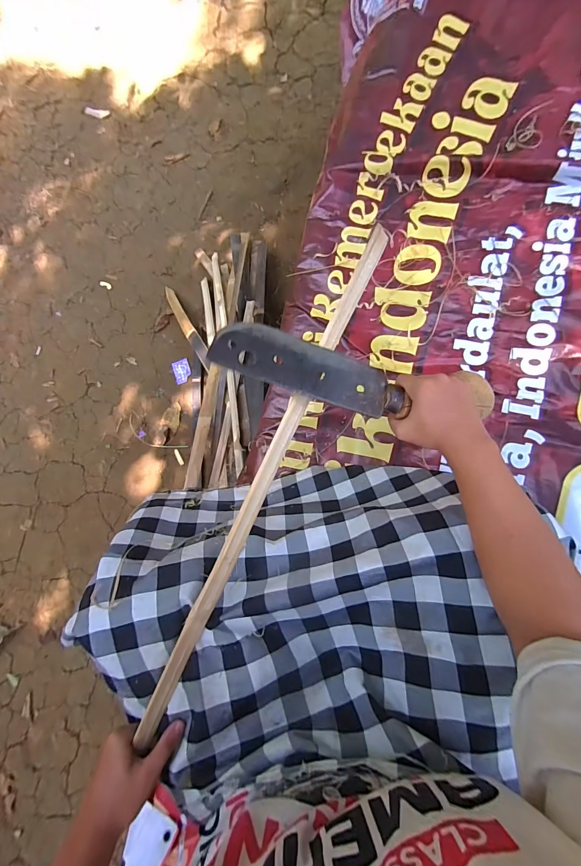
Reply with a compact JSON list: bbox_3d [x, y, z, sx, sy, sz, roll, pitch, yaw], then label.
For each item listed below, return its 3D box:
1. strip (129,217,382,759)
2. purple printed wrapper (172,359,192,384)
[{"bbox_3d":[-0.030,0.052,0.419,0.026,0.008,0.655,27,87,-33],"label":"strip"},{"bbox_3d":[-0.372,-0.212,1.201,0.059,0.007,0.079,-18,82,5],"label":"purple printed wrapper"}]

